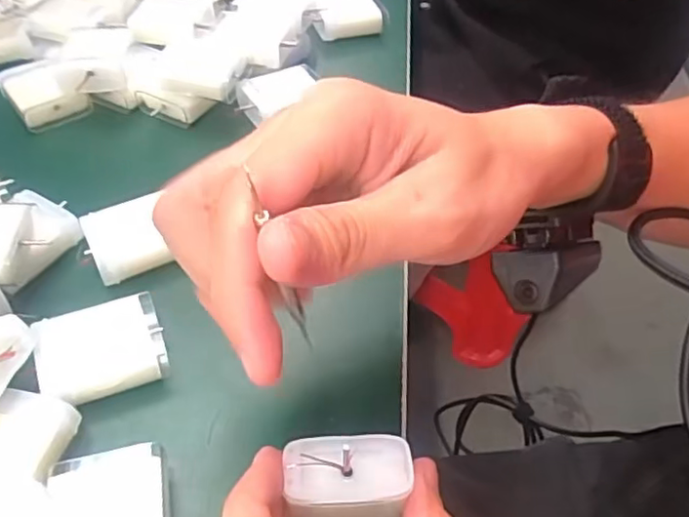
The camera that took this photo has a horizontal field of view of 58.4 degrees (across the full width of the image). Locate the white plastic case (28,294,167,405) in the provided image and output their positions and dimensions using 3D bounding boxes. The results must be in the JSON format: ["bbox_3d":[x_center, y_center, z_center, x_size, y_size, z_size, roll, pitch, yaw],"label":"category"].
[{"bbox_3d":[-0.105,0.038,0.267,0.049,0.015,0.041,-20,51,-16],"label":"white plastic case"}]

